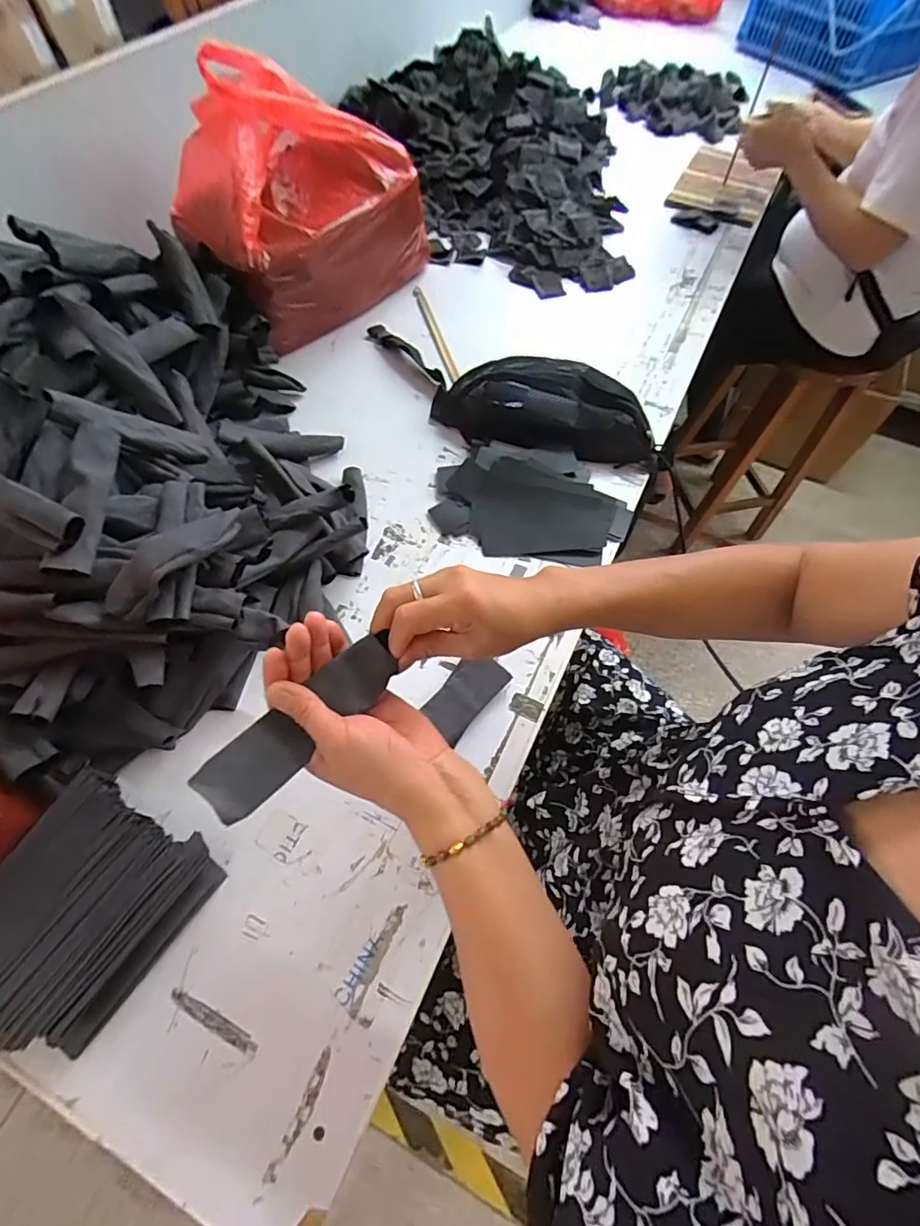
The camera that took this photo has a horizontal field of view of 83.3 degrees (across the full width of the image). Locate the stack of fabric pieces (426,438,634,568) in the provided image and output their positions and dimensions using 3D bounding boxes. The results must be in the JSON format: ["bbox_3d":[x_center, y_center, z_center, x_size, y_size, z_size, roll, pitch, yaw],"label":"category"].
[{"bbox_3d":[0.091,-0.145,0.654,0.238,0.031,0.170,12,62,4],"label":"stack of fabric pieces"}]

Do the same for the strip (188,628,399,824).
[{"bbox_3d":[-0.104,0.073,0.346,0.145,0.010,0.043,-42,87,-20],"label":"strip"}]

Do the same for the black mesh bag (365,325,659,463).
[{"bbox_3d":[0.049,-0.313,0.718,0.461,0.081,0.154,22,63,10],"label":"black mesh bag"}]

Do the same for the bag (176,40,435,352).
[{"bbox_3d":[-0.233,-0.599,0.754,0.219,0.275,0.340,39,67,17],"label":"bag"}]

